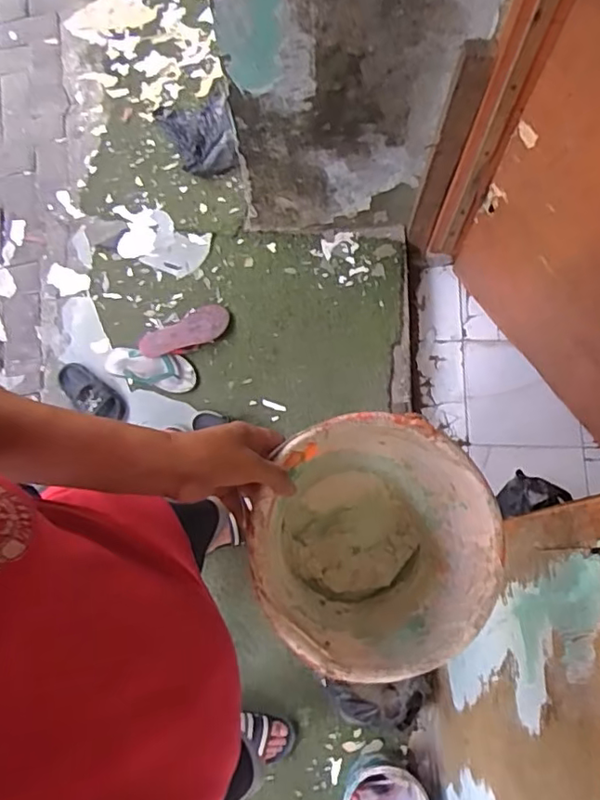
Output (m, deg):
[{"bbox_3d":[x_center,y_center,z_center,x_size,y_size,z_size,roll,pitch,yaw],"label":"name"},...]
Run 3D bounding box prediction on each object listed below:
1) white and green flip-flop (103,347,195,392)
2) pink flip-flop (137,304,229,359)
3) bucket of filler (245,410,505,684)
[{"bbox_3d":[-0.408,-0.085,1.552,0.275,0.040,0.094,12,73,17],"label":"white and green flip-flop"},{"bbox_3d":[-0.307,-0.176,1.542,0.247,0.044,0.103,-29,75,-7],"label":"pink flip-flop"},{"bbox_3d":[0.074,0.153,0.606,0.230,0.165,0.235,0,73,1],"label":"bucket of filler"}]

